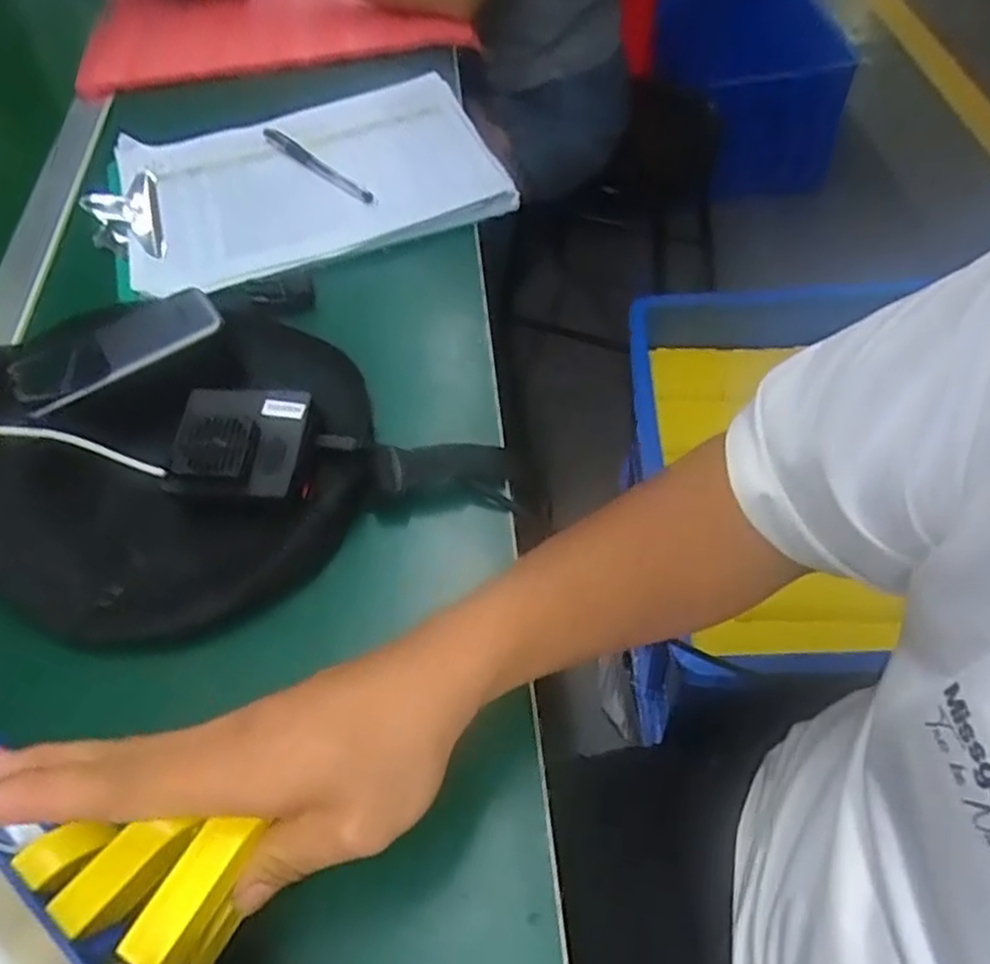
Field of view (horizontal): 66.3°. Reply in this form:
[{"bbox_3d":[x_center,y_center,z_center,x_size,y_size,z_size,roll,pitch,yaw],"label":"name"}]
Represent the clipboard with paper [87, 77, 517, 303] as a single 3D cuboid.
[{"bbox_3d":[-0.179,-0.279,0.667,0.328,0.019,0.275,-20,58,-11],"label":"clipboard with paper"}]

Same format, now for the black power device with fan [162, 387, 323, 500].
[{"bbox_3d":[-0.151,-0.020,0.464,0.076,0.044,0.071,0,55,6],"label":"black power device with fan"}]

